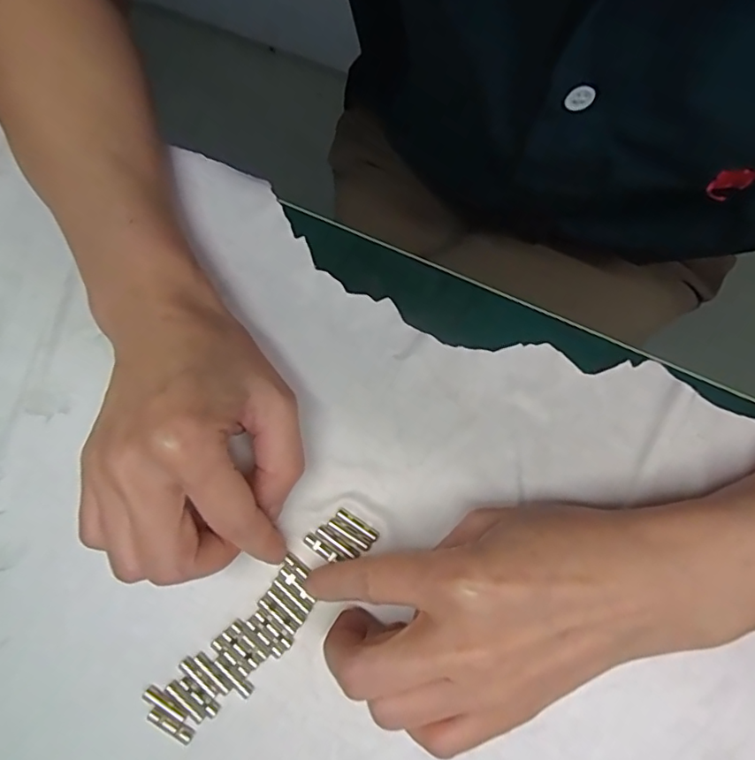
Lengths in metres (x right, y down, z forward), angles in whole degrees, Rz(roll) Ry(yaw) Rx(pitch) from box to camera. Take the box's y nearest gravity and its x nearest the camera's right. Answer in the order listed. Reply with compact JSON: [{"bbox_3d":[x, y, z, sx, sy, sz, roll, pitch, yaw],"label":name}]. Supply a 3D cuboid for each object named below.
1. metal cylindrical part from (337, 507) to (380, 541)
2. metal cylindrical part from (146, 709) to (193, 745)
[{"bbox_3d":[-0.008,0.063,0.234,0.021,0.004,0.005,34,80,10],"label":"metal cylindrical part"},{"bbox_3d":[-0.085,0.141,0.221,0.021,0.004,0.005,28,79,7],"label":"metal cylindrical part"}]

